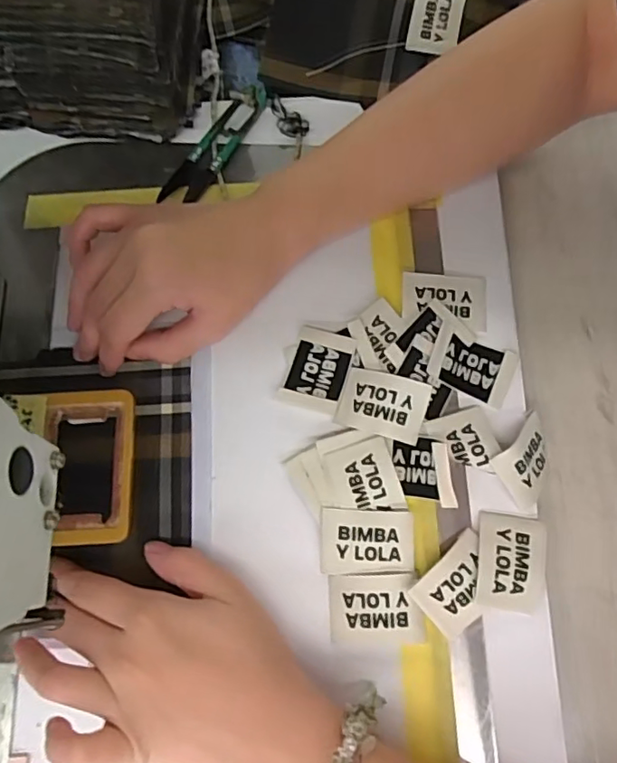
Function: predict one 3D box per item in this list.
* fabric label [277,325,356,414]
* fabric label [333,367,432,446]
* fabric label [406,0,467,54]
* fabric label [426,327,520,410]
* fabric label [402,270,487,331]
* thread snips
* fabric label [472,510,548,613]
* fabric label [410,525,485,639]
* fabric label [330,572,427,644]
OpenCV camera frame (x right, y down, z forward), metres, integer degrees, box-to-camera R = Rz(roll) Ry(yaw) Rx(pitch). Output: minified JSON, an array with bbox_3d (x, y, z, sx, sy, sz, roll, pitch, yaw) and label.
[{"bbox_3d":[0.006,-0.007,0.318,0.034,0.006,0.049,15,73,12],"label":"fabric label"},{"bbox_3d":[0.041,0.012,0.306,0.046,0.006,0.034,15,82,13],"label":"fabric label"},{"bbox_3d":[0.087,-0.247,0.374,0.035,0.004,0.048,8,103,-8],"label":"fabric label"},{"bbox_3d":[0.093,-0.009,0.314,0.046,0.006,0.032,25,72,-1],"label":"fabric label"},{"bbox_3d":[0.080,-0.049,0.325,0.049,0.004,0.034,2,74,4],"label":"fabric label"},{"bbox_3d":[-0.060,-0.153,0.360,0.023,0.012,0.095,31,78,12],"label":"thread snips"},{"bbox_3d":[0.104,0.092,0.283,0.034,0.005,0.047,10,75,7],"label":"fabric label"},{"bbox_3d":[0.078,0.102,0.282,0.047,0.006,0.031,-41,75,-8],"label":"fabric label"},{"bbox_3d":[0.034,0.115,0.285,0.047,0.009,0.032,-2,74,3],"label":"fabric label"}]

